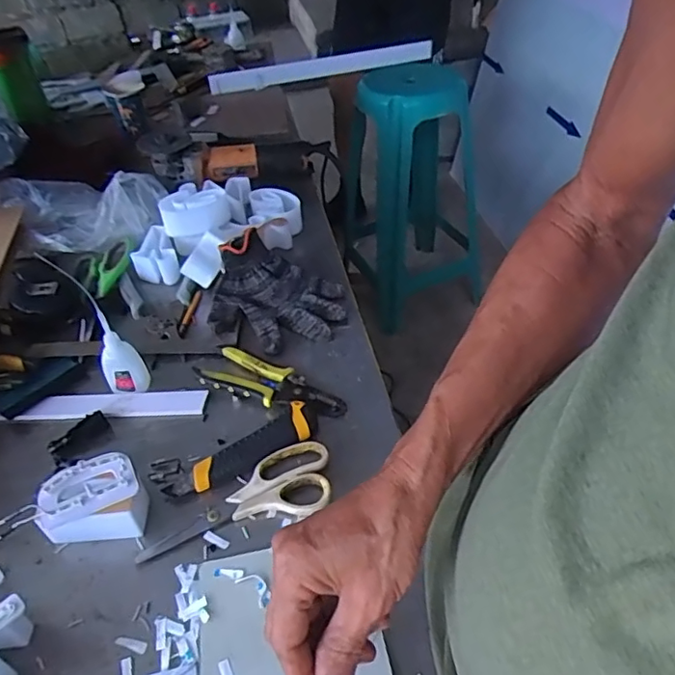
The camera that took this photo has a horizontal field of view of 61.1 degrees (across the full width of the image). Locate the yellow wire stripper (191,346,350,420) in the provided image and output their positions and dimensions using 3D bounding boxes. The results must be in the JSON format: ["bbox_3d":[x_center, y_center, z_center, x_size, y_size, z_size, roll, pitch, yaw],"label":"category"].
[{"bbox_3d":[-0.071,0.046,0.627,0.165,0.022,0.057,15,47,21],"label":"yellow wire stripper"}]

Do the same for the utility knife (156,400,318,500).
[{"bbox_3d":[-0.093,0.112,0.564,0.162,0.014,0.039,-26,47,-20],"label":"utility knife"}]

